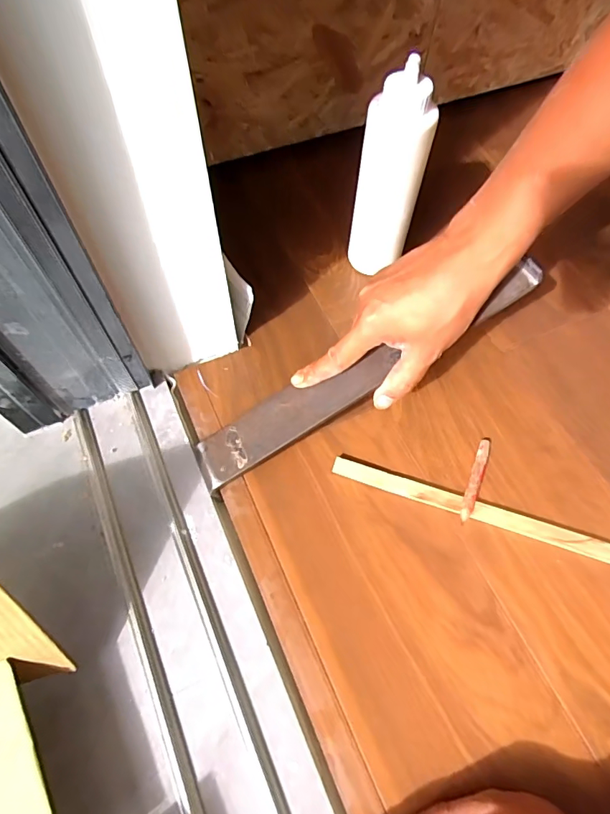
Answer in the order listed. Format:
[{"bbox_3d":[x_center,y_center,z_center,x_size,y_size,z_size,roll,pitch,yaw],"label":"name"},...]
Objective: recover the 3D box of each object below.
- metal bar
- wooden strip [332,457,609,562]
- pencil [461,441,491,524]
[{"bbox_3d":[0.046,-0.025,0.397,0.320,0.014,0.044,-30,66,9],"label":"metal bar"},{"bbox_3d":[0.308,0.140,0.400,0.588,0.012,0.019,17,77,7],"label":"wooden strip"},{"bbox_3d":[0.157,0.066,0.429,0.012,0.014,0.088,25,64,10],"label":"pencil"}]

